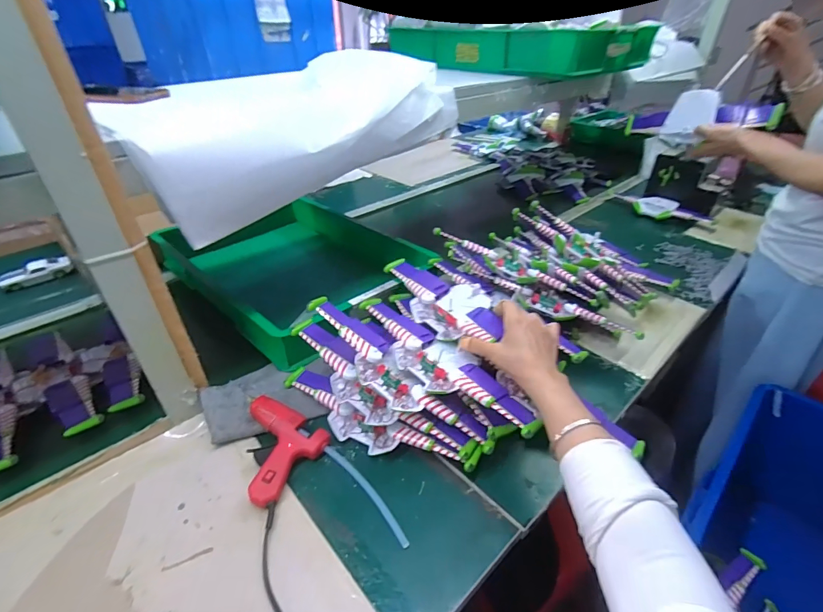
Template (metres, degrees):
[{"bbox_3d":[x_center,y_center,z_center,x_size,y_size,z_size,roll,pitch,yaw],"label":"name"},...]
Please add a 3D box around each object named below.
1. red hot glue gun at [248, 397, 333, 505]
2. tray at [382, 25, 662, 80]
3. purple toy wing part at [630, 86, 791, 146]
[{"bbox_3d":[-0.184,0.177,0.517,0.117,0.034,0.111,19,39,24],"label":"red hot glue gun"},{"bbox_3d":[0.239,-0.623,0.987,0.541,0.078,0.311,28,44,35],"label":"tray"},{"bbox_3d":[0.582,-0.391,0.849,0.057,0.096,0.292,-23,27,-30],"label":"purple toy wing part"}]

